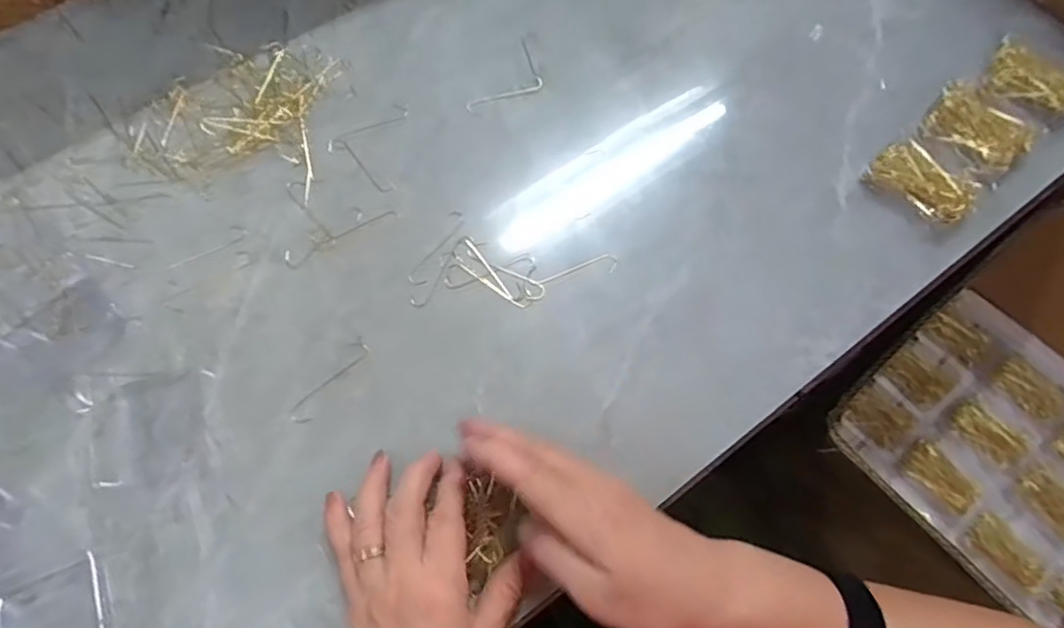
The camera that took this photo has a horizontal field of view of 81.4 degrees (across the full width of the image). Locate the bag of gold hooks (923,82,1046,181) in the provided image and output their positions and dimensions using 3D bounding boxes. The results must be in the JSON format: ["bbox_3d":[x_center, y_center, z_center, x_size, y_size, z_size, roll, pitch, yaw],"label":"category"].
[{"bbox_3d":[0.341,-0.142,0.470,0.057,0.013,0.074,-41,74,-15],"label":"bag of gold hooks"}]

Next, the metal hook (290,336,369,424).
[{"bbox_3d":[-0.129,0.042,0.396,0.014,0.004,0.065,33,69,13],"label":"metal hook"}]

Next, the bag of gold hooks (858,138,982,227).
[{"bbox_3d":[0.285,-0.098,0.454,0.071,0.016,0.047,39,73,14],"label":"bag of gold hooks"}]

